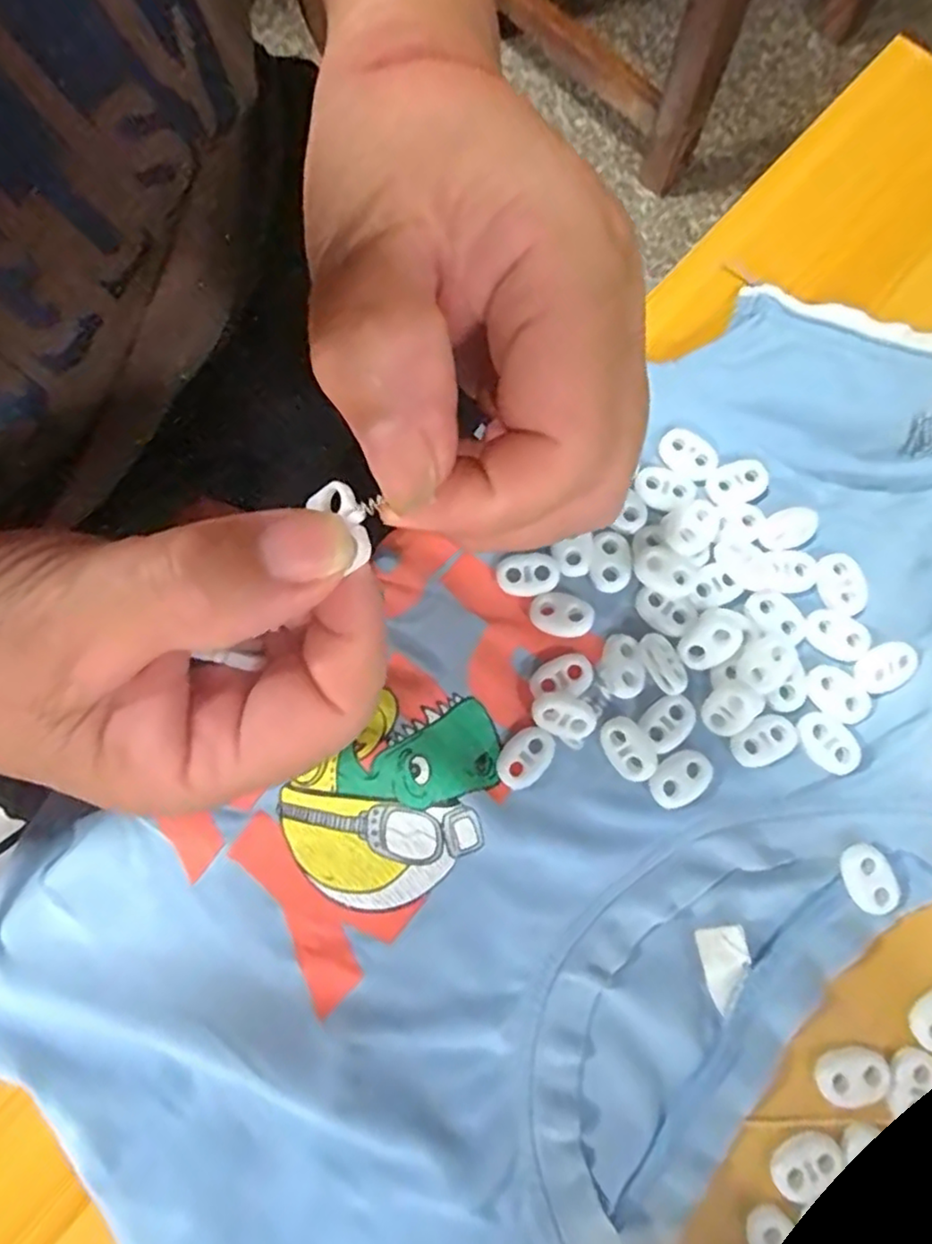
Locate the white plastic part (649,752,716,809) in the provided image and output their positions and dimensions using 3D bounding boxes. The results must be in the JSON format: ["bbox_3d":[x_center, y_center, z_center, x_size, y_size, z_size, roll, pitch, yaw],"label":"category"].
[{"bbox_3d":[0.072,0.053,0.220,0.021,0.004,0.016,-34,79,-6],"label":"white plastic part"}]

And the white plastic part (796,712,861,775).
[{"bbox_3d":[0.122,0.041,0.221,0.015,0.004,0.023,-43,80,-7],"label":"white plastic part"}]

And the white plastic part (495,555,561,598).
[{"bbox_3d":[0.022,-0.016,0.234,0.022,0.006,0.013,3,78,2],"label":"white plastic part"}]

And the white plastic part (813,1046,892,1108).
[{"bbox_3d":[0.120,0.141,0.204,0.022,0.004,0.014,-11,78,-1],"label":"white plastic part"}]

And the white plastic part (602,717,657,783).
[{"bbox_3d":[0.055,0.043,0.221,0.014,0.007,0.022,-28,79,-5],"label":"white plastic part"}]

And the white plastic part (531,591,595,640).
[{"bbox_3d":[0.034,-0.002,0.231,0.022,0.006,0.015,12,78,4],"label":"white plastic part"}]

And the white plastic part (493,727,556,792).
[{"bbox_3d":[0.020,0.046,0.223,0.022,0.005,0.016,-41,80,-7],"label":"white plastic part"}]

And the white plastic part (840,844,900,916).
[{"bbox_3d":[0.131,0.084,0.213,0.014,0.007,0.022,-28,79,-5],"label":"white plastic part"}]

